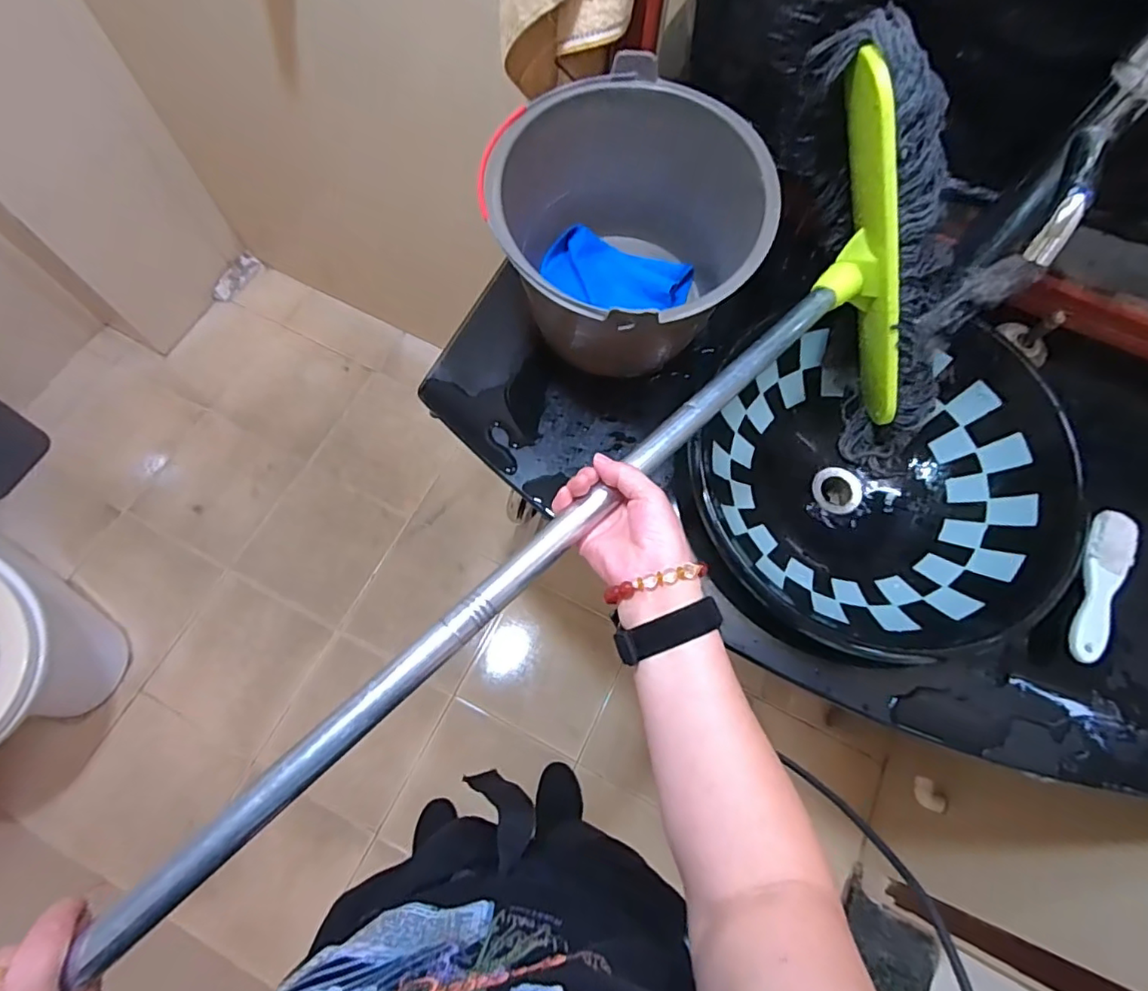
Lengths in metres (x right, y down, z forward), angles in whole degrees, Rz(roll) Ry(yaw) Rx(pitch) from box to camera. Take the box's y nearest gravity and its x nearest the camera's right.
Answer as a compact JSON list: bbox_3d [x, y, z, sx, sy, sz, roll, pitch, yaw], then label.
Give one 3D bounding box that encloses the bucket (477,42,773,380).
[{"bbox_3d":[0.052,-0.255,0.624,0.264,0.183,0.280,1,70,-2],"label":"bucket"}]

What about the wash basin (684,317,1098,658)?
[{"bbox_3d":[0.325,-0.005,0.663,0.372,0.130,0.355,1,70,-2],"label":"wash basin"}]

